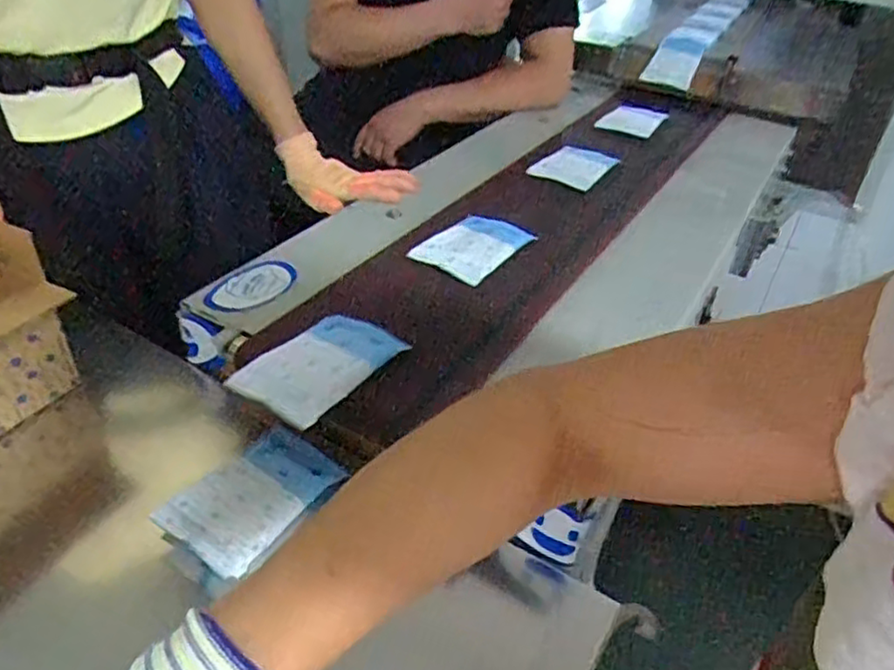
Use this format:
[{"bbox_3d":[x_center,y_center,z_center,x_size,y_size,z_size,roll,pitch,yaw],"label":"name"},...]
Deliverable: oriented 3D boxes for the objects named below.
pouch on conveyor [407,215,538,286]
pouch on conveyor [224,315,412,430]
[{"bbox_3d":[0.030,-0.102,0.754,0.085,0.014,0.135,27,44,26],"label":"pouch on conveyor"},{"bbox_3d":[-0.103,0.023,0.567,0.076,0.012,0.135,33,44,20],"label":"pouch on conveyor"}]

